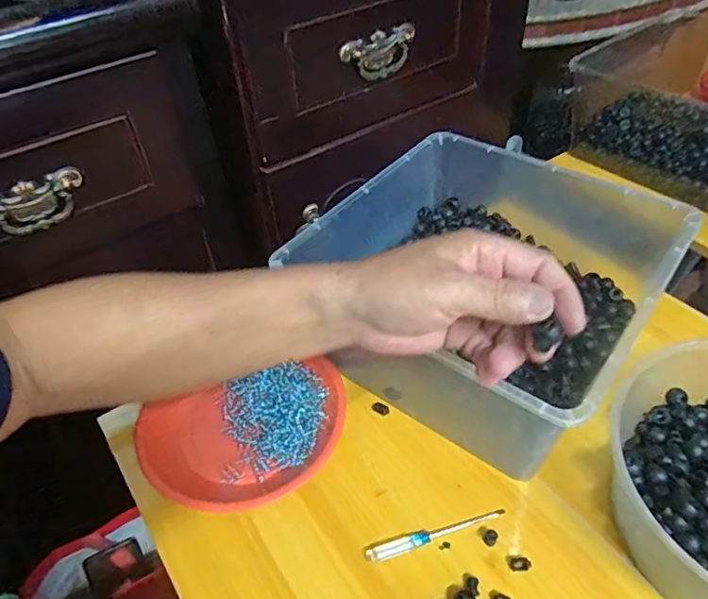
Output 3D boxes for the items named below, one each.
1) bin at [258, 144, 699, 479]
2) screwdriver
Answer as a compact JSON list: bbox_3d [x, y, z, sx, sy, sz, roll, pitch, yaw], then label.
[{"bbox_3d":[0.133,-0.008,0.569,0.293,0.151,0.308,27,53,27],"label":"bin"},{"bbox_3d":[0.069,0.197,0.467,0.123,0.009,0.012,-16,46,-12],"label":"screwdriver"}]

